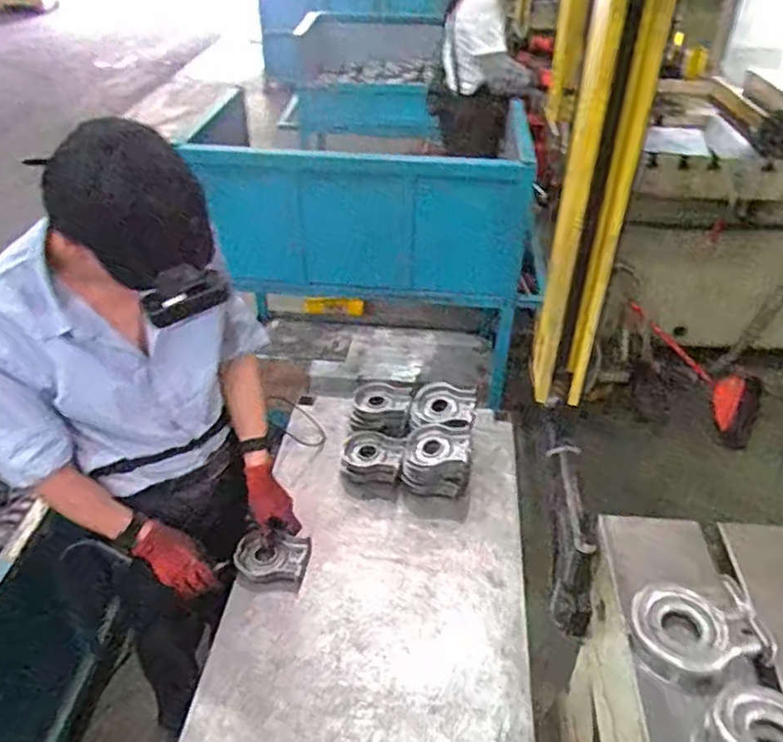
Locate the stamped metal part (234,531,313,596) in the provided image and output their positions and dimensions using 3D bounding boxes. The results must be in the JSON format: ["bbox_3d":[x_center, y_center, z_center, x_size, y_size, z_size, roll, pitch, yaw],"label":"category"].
[{"bbox_3d":[-0.213,0.336,1.162,0.126,0.019,0.110,6,38,4],"label":"stamped metal part"}]

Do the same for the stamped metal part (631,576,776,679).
[{"bbox_3d":[0.310,0.256,0.662,0.126,0.034,0.097,-4,38,-8],"label":"stamped metal part"}]

